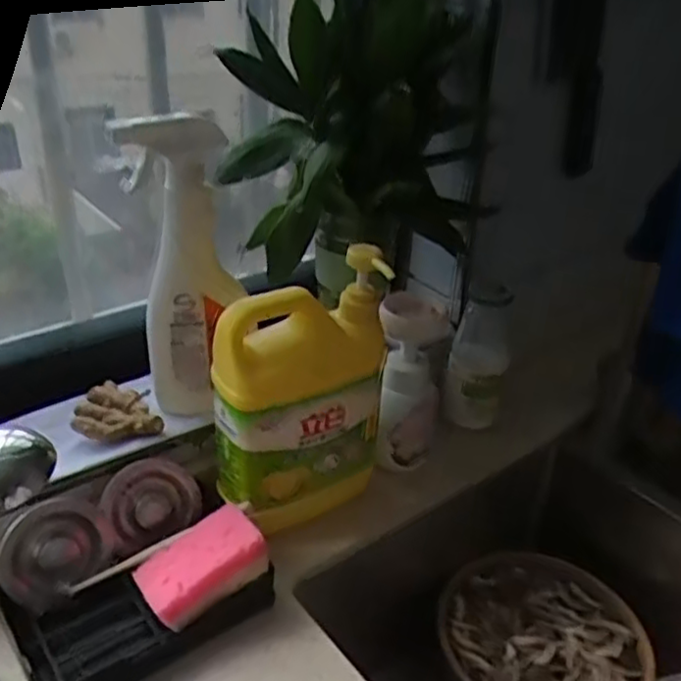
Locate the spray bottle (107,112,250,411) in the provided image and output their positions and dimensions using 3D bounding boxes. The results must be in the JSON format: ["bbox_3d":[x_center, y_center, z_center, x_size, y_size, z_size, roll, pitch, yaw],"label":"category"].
[{"bbox_3d":[-0.130,-0.060,0.598,0.078,0.254,0.047,9,31,8],"label":"spray bottle"}]

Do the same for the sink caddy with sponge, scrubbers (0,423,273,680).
[{"bbox_3d":[-0.159,0.176,0.560,0.205,0.075,0.156,-25,41,-38],"label":"sink caddy with sponge, scrubbers"}]

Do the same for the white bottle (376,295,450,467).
[{"bbox_3d":[0.066,0.041,0.698,0.069,0.153,0.080,9,31,9],"label":"white bottle"}]

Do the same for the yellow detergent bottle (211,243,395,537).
[{"bbox_3d":[-0.030,0.049,0.599,0.143,0.216,0.071,-23,40,-37],"label":"yellow detergent bottle"}]

